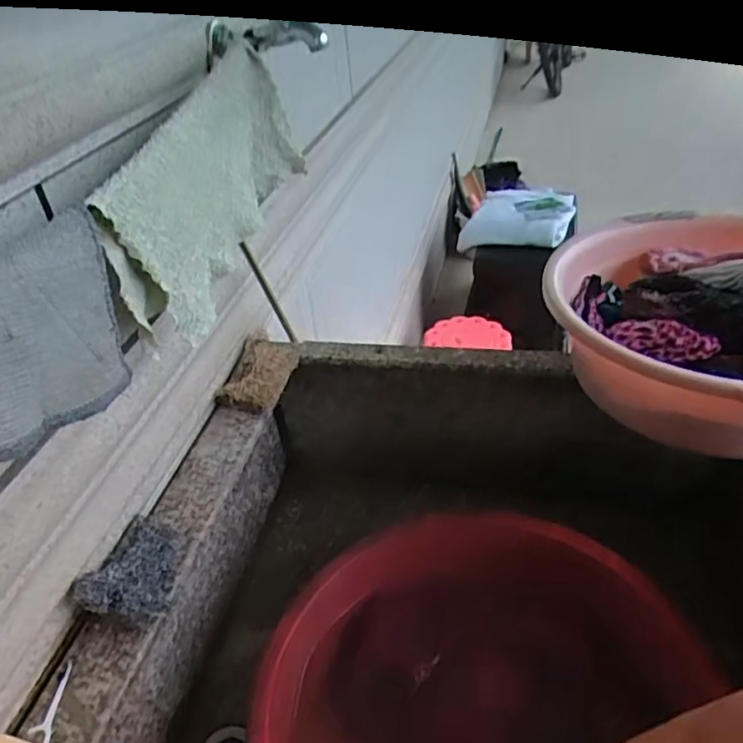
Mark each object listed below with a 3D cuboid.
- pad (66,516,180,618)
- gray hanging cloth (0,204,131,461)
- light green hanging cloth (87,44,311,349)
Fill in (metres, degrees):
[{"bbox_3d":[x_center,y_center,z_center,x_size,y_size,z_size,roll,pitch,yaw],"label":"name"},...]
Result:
[{"bbox_3d":[-0.193,0.158,0.506,0.069,0.013,0.089,25,31,-14],"label":"pad"},{"bbox_3d":[-0.189,-0.015,0.354,0.015,0.110,0.140,5,39,14],"label":"gray hanging cloth"},{"bbox_3d":[-0.135,-0.152,0.524,0.040,0.163,0.272,5,39,14],"label":"light green hanging cloth"}]

